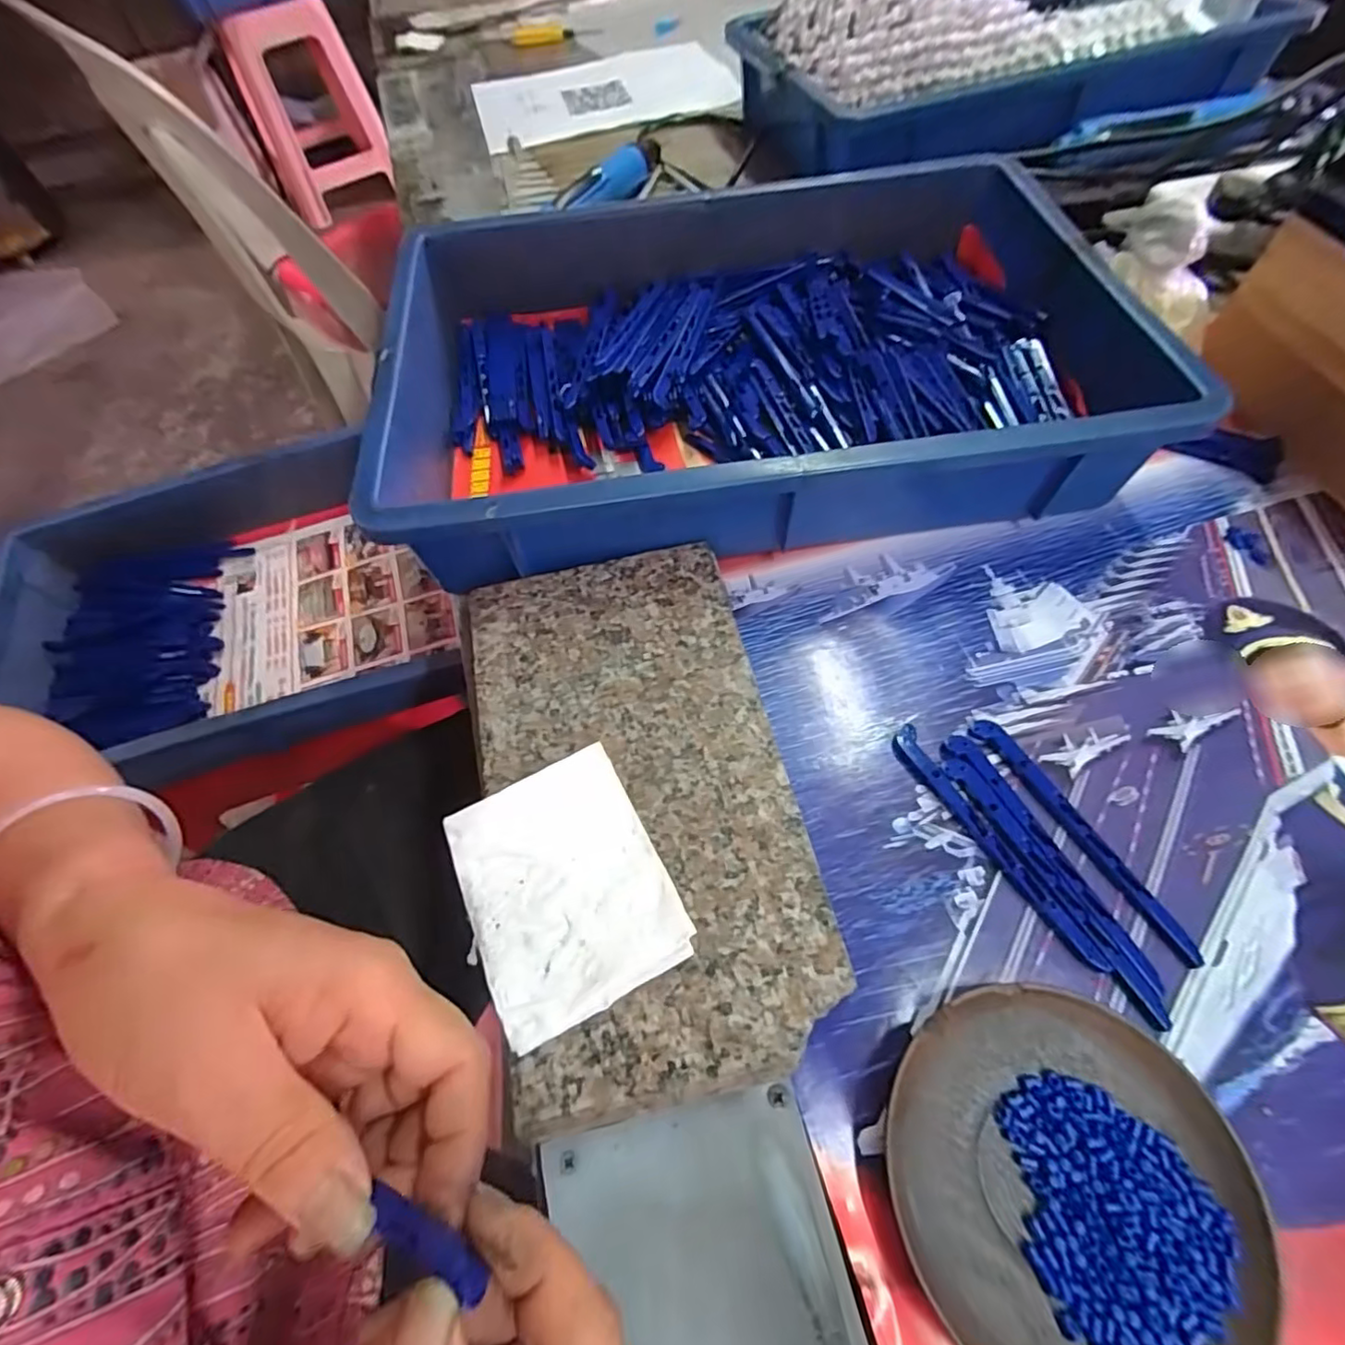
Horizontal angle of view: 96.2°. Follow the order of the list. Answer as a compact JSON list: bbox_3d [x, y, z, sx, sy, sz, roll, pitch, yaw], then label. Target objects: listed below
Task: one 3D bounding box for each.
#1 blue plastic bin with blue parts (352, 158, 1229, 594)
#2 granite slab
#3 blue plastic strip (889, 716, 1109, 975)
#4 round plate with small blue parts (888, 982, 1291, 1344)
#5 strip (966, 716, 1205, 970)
[{"bbox_3d":[0.044,-0.202,0.385,0.419,0.077,0.301,-8,60,0],"label":"blue plastic bin with blue parts"},{"bbox_3d":[-0.018,0.045,0.268,0.130,0.014,0.241,-14,60,-3],"label":"granite slab"},{"bbox_3d":[0.140,0.074,0.267,0.013,0.007,0.120,-27,62,-10],"label":"blue plastic strip"},{"bbox_3d":[0.132,0.170,0.201,0.112,0.014,0.110,-2,61,4],"label":"round plate with small blue parts"},{"bbox_3d":[0.180,0.068,0.266,0.013,0.010,0.119,-30,63,-12],"label":"strip"}]

